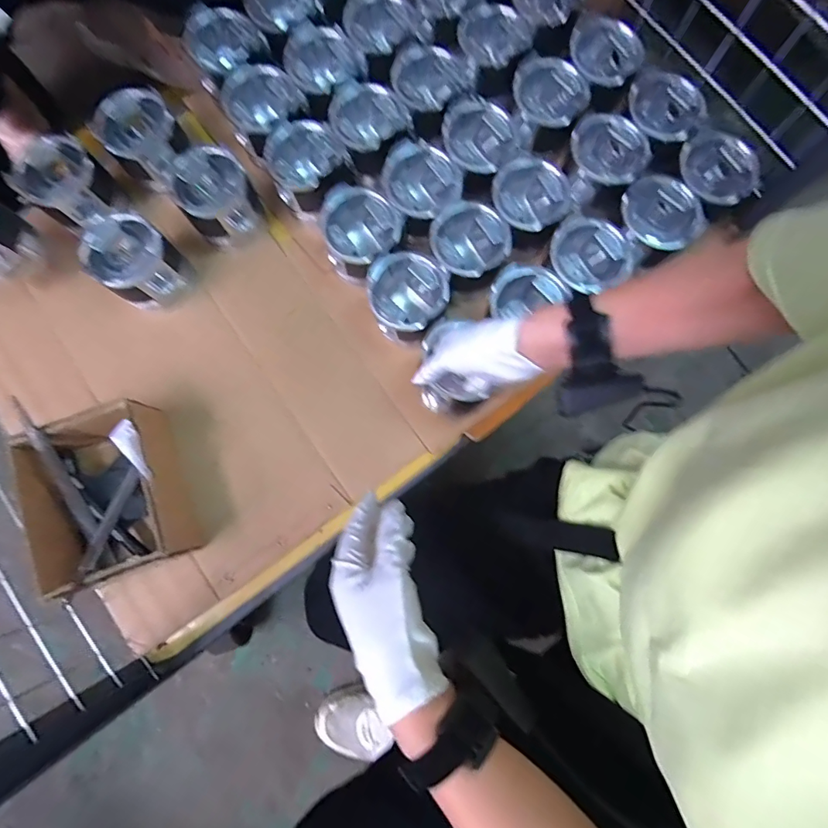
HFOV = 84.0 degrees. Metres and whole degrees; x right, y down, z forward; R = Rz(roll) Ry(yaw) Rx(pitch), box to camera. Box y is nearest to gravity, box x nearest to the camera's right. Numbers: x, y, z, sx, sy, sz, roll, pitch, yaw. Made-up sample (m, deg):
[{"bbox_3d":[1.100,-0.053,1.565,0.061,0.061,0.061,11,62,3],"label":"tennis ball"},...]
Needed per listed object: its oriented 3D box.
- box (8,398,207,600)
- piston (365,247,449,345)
[{"bbox_3d":[-0.371,0.099,0.555,0.158,0.104,0.193,-22,81,-4],"label":"box"},{"bbox_3d":[-0.009,-0.141,0.604,0.096,0.105,0.098,15,80,3],"label":"piston"}]

